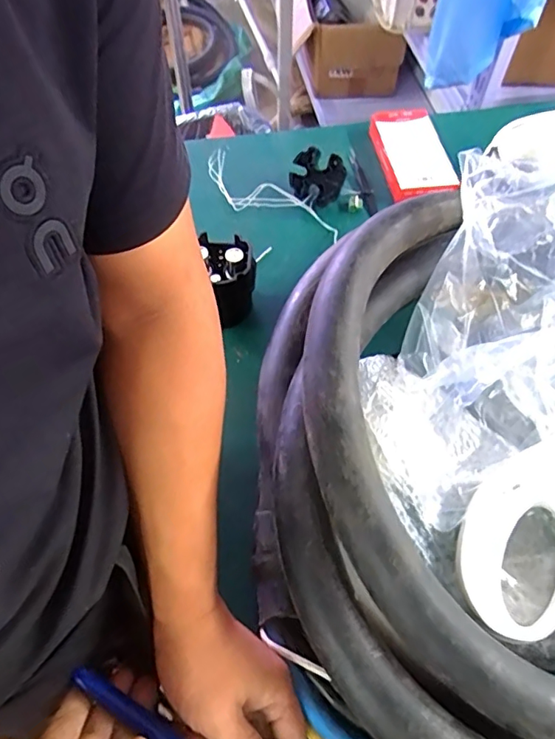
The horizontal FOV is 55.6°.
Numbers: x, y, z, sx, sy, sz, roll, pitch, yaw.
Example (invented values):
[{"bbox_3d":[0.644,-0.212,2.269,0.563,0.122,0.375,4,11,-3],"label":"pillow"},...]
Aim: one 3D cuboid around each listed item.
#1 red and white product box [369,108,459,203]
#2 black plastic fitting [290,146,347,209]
[{"bbox_3d":[0.171,-0.271,0.663,0.073,0.032,0.166,-6,60,-5],"label":"red and white product box"},{"bbox_3d":[0.046,-0.229,0.625,0.059,0.058,0.018,28,31,16],"label":"black plastic fitting"}]

